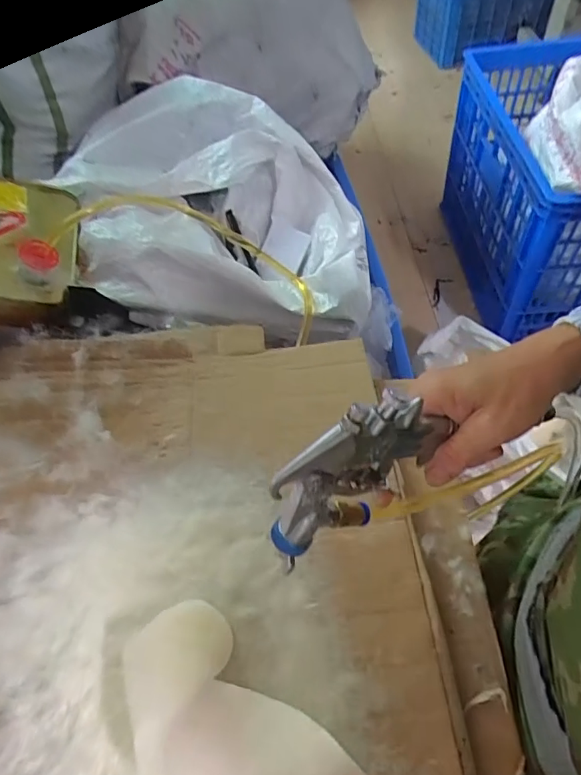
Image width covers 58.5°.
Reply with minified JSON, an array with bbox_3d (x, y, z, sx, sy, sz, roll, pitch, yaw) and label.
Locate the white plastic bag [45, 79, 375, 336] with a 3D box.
[{"bbox_3d":[-0.103,-0.277,0.761,0.432,0.151,0.355,1,54,3],"label":"white plastic bag"}]

